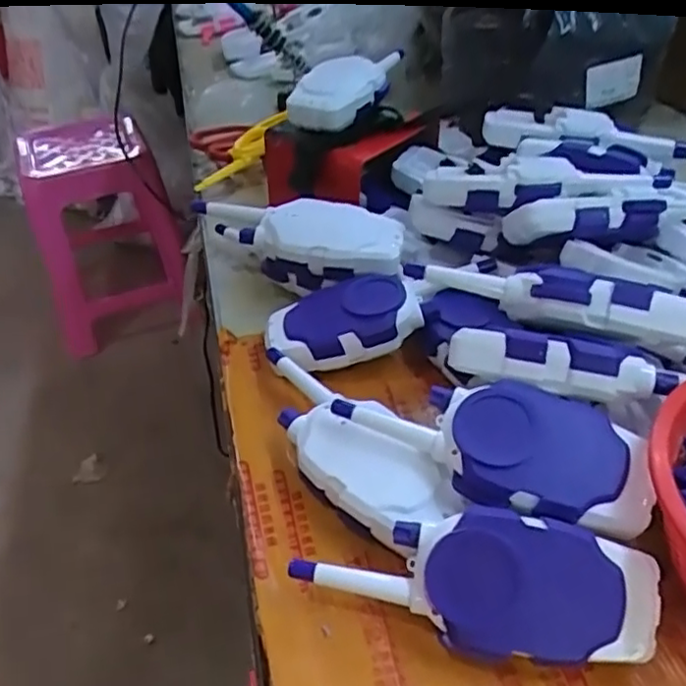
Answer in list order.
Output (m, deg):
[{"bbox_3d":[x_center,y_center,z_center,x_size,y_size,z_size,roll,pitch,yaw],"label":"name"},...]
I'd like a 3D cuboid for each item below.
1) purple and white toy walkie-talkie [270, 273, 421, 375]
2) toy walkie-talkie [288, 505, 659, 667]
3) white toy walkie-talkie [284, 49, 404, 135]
[{"bbox_3d":[0.000,-0.015,0.464,0.107,0.030,0.062,-21,43,6],"label":"purple and white toy walkie-talkie"},{"bbox_3d":[0.062,0.113,0.321,0.163,0.040,0.063,4,77,13],"label":"toy walkie-talkie"},{"bbox_3d":[0.013,-0.230,0.576,0.047,0.033,0.146,22,48,25],"label":"white toy walkie-talkie"}]

